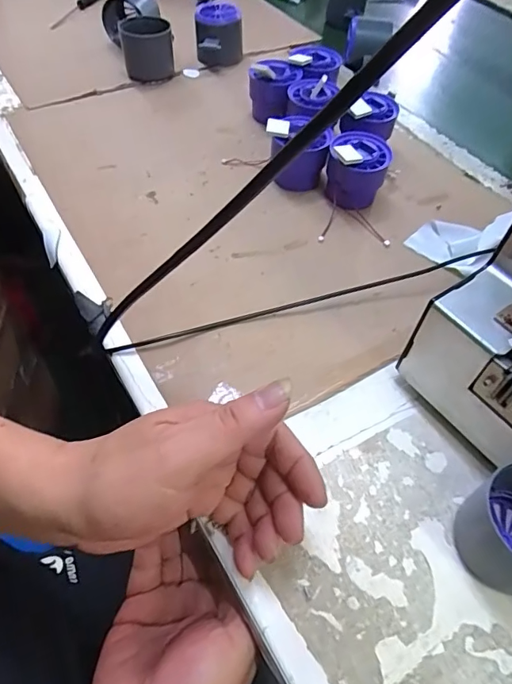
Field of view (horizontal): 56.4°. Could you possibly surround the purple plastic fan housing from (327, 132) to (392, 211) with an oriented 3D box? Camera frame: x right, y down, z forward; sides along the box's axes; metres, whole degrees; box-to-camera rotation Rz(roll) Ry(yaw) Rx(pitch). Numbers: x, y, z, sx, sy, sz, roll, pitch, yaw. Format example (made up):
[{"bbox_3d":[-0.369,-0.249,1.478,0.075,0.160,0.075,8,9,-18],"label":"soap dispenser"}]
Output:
[{"bbox_3d":[0.094,-0.159,0.448,0.052,0.052,0.052,16,54,8],"label":"purple plastic fan housing"}]

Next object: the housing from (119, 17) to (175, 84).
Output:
[{"bbox_3d":[-0.127,-0.343,0.564,0.058,0.053,0.050,-8,55,-10],"label":"housing"}]

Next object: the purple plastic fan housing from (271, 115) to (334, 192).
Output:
[{"bbox_3d":[0.040,-0.180,0.456,0.056,0.055,0.053,-21,58,-18],"label":"purple plastic fan housing"}]

